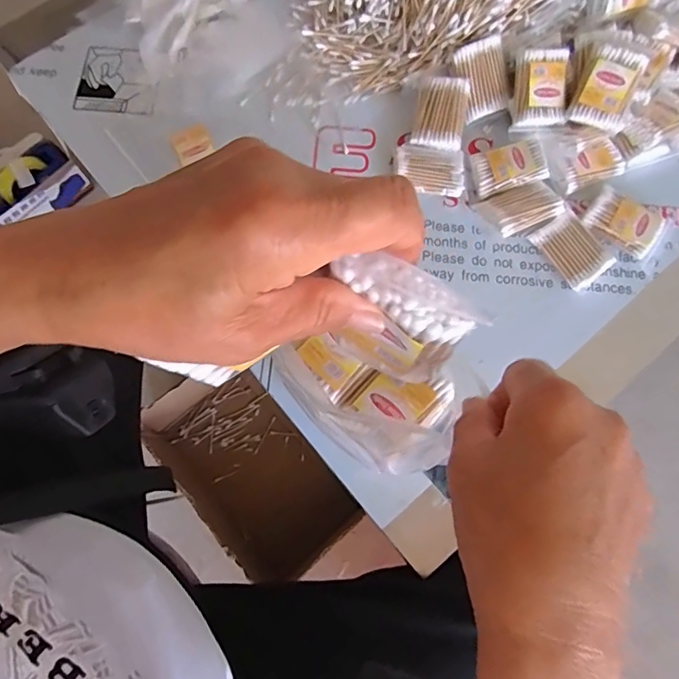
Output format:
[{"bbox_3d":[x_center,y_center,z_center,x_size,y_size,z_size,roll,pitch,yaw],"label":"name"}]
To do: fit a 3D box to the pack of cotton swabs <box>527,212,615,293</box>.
[{"bbox_3d":[0.244,-0.094,0.515,0.051,0.014,0.076,-41,80,10],"label":"pack of cotton swabs"}]

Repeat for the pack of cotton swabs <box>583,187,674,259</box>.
[{"bbox_3d":[0.309,-0.127,0.528,0.081,0.026,0.057,34,76,8],"label":"pack of cotton swabs"}]

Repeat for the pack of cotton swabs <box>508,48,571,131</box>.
[{"bbox_3d":[0.214,-0.262,0.522,0.056,0.021,0.077,1,104,-2],"label":"pack of cotton swabs"}]

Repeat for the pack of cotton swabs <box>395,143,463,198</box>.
[{"bbox_3d":[0.099,-0.185,0.540,0.072,0.022,0.049,5,74,0],"label":"pack of cotton swabs"}]

